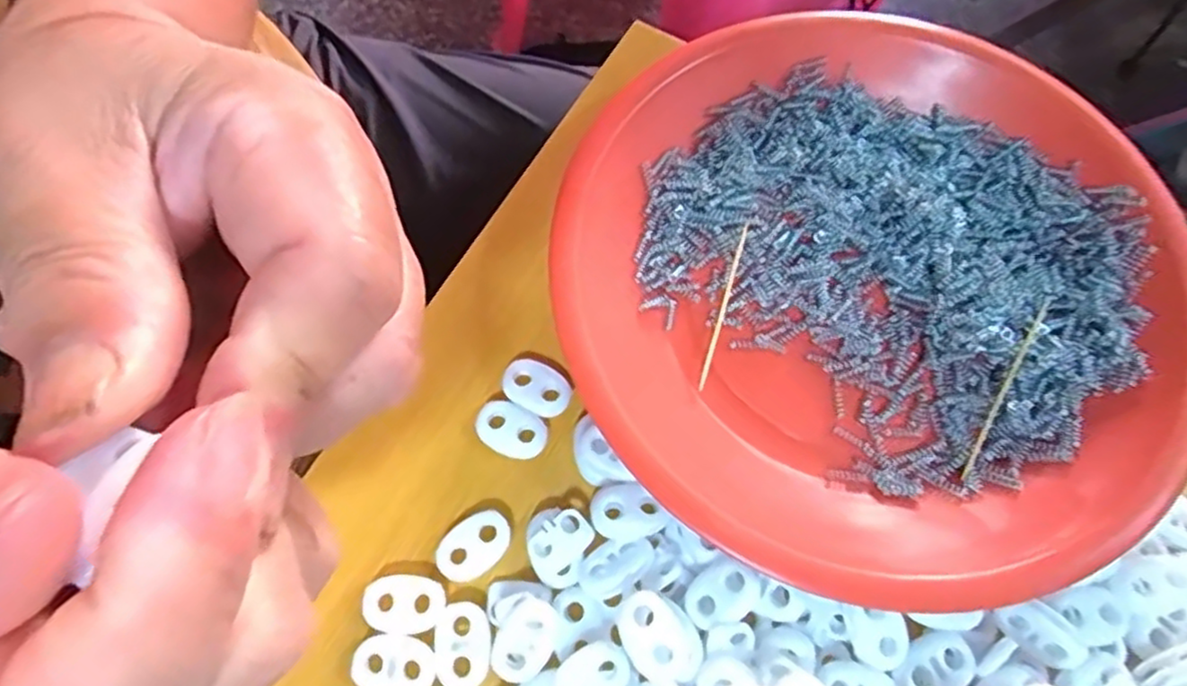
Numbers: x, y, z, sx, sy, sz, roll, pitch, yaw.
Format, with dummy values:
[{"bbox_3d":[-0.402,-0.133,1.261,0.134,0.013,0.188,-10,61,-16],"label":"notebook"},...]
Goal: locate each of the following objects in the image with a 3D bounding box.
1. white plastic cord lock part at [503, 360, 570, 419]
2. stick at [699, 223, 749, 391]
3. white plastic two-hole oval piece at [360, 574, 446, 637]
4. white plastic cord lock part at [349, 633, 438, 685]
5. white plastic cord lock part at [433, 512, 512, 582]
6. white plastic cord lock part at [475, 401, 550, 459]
[{"bbox_3d":[-0.018,0.014,0.217,0.022,0.004,0.015,26,72,10],"label":"white plastic cord lock part"},{"bbox_3d":[0.043,-0.013,0.229,0.004,0.004,0.059,14,71,6],"label":"stick"},{"bbox_3d":[-0.053,0.073,0.193,0.023,0.004,0.015,3,70,2],"label":"white plastic two-hole oval piece"},{"bbox_3d":[-0.054,0.087,0.188,0.023,0.004,0.015,9,70,4],"label":"white plastic cord lock part"},{"bbox_3d":[-0.034,0.058,0.200,0.022,0.004,0.015,-39,74,-12],"label":"white plastic cord lock part"},{"bbox_3d":[-0.025,0.027,0.213,0.022,0.004,0.015,28,73,10],"label":"white plastic cord lock part"}]

